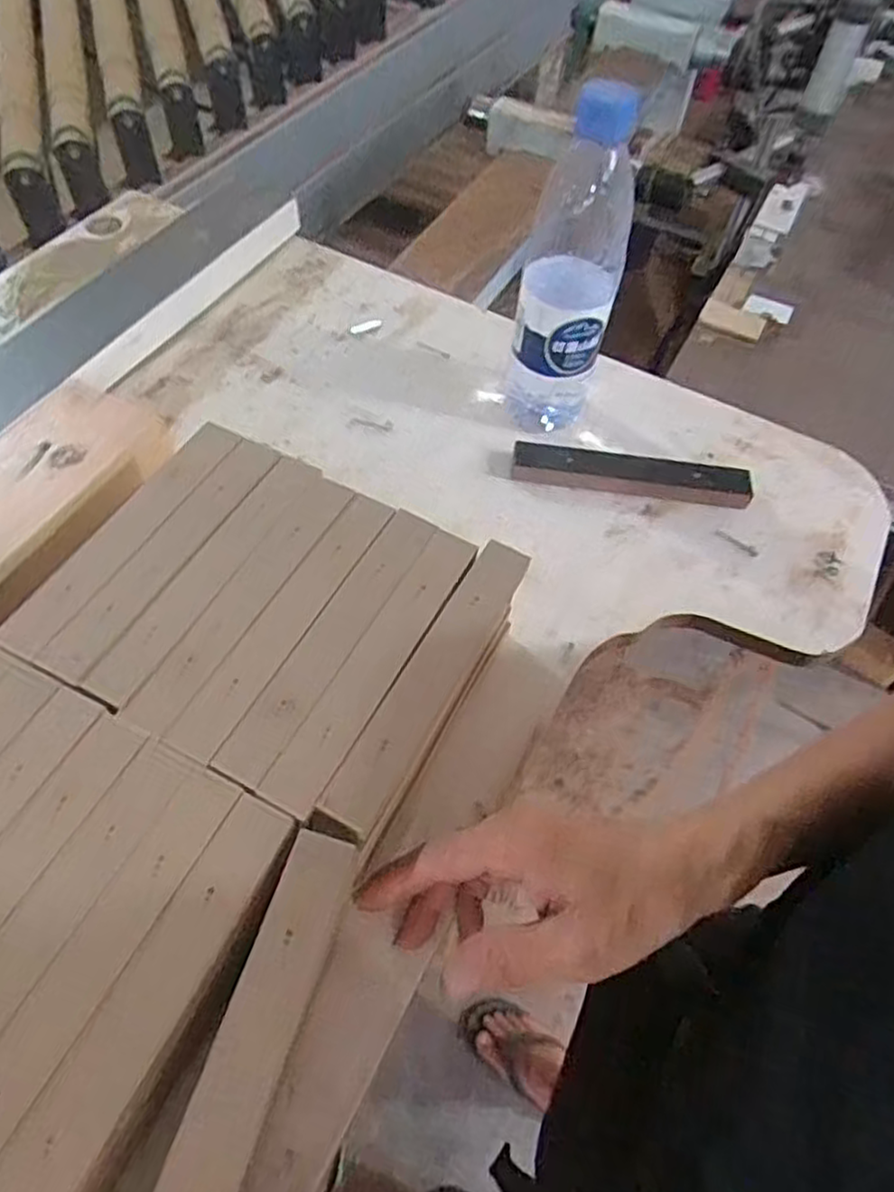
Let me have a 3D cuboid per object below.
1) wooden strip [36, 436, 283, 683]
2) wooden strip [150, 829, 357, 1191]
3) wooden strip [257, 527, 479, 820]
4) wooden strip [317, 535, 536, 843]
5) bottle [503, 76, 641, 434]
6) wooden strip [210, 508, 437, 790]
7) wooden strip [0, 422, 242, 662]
[{"bbox_3d":[-0.150,-0.027,0.392,0.030,0.006,0.170,26,60,12],"label":"wooden strip"},{"bbox_3d":[-0.076,0.177,0.273,0.028,0.011,0.171,15,58,8],"label":"wooden strip"},{"bbox_3d":[-0.034,0.031,0.367,0.025,0.006,0.171,26,60,12],"label":"wooden strip"},{"bbox_3d":[-0.006,0.037,0.366,0.029,0.007,0.171,26,60,12],"label":"wooden strip"},{"bbox_3d":[0.081,-0.209,0.493,0.067,0.202,0.068,13,58,5],"label":"bottle"},{"bbox_3d":[-0.058,0.019,0.371,0.026,0.006,0.170,25,60,12],"label":"wooden strip"},{"bbox_3d":[-0.178,-0.038,0.400,0.030,0.009,0.172,24,60,12],"label":"wooden strip"}]

